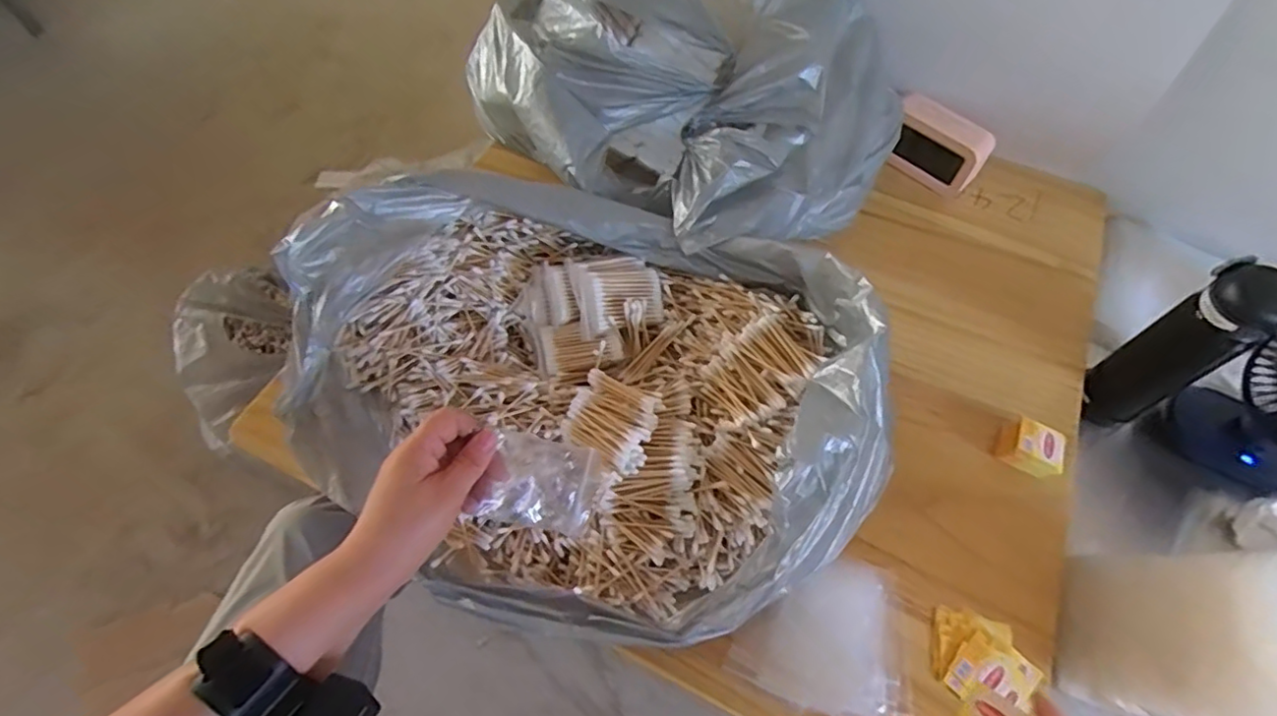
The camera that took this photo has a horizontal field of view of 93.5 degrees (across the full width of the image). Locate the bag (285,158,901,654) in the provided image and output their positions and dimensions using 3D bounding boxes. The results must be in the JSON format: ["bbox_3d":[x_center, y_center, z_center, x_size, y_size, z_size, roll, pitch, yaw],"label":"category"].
[{"bbox_3d":[-0.057,0.024,0.513,0.483,0.152,0.351,22,60,12],"label":"bag"}]

